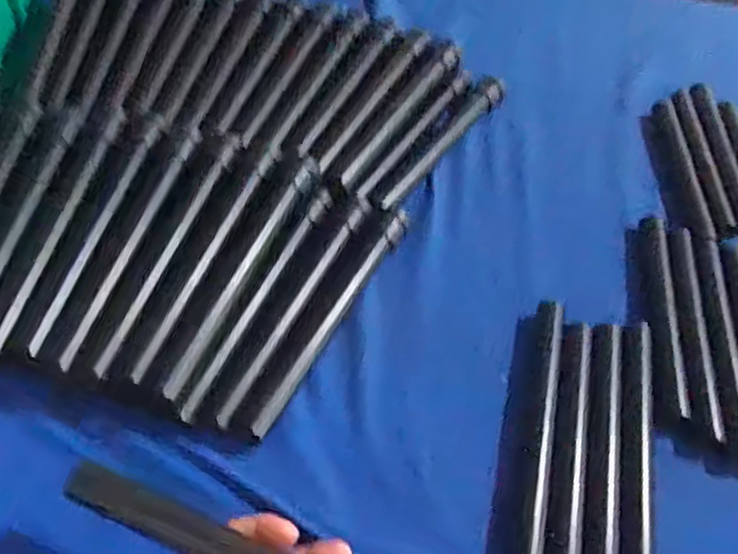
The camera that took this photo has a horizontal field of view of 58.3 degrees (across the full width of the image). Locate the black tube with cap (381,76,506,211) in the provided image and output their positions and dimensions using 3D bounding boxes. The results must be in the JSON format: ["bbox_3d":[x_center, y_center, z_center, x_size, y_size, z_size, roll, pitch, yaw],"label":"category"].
[{"bbox_3d":[0.079,-0.141,0.692,0.029,0.021,0.241,31,55,15],"label":"black tube with cap"}]

